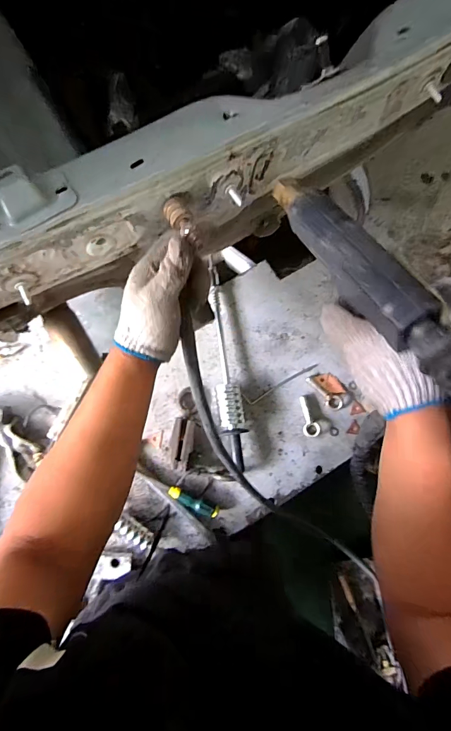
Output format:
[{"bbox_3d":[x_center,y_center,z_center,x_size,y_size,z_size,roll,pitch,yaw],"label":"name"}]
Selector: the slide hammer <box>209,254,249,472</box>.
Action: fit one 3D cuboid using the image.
[{"bbox_3d":[-0.009,-0.023,0.935,0.065,0.056,0.572,-10,82,-4],"label":"slide hammer"}]

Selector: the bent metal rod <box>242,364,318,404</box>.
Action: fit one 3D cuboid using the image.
[{"bbox_3d":[0.144,0.040,0.953,0.210,0.009,0.033,-29,84,-6],"label":"bent metal rod"}]

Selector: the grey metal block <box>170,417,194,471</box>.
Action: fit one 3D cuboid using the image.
[{"bbox_3d":[-0.104,0.191,0.895,0.052,0.027,0.123,4,81,-2],"label":"grey metal block"}]

